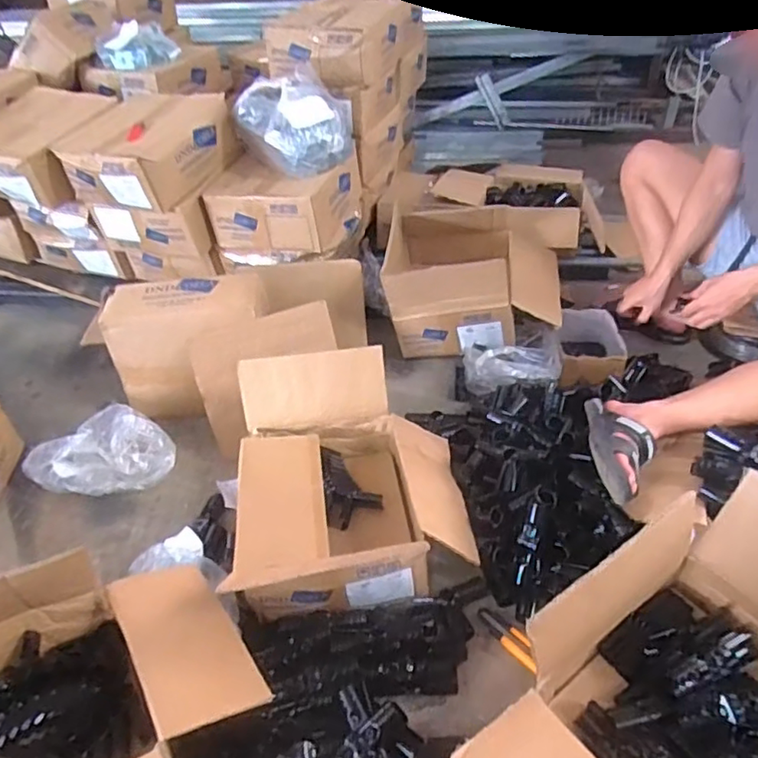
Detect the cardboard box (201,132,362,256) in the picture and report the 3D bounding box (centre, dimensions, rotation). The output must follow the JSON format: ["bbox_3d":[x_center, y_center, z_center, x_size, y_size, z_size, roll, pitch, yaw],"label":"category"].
[{"bbox_3d":[-0.230,-0.454,1.541,0.302,0.154,0.341,7,38,14],"label":"cardboard box"}]

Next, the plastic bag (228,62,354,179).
[{"bbox_3d":[-0.199,-0.602,1.454,0.275,0.172,0.259,-9,37,-7],"label":"plastic bag"}]

